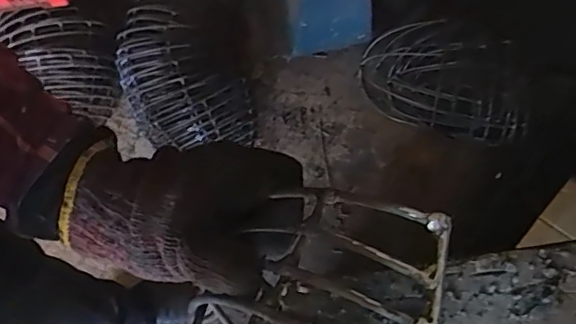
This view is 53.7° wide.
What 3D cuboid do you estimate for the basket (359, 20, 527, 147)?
[{"bbox_3d":[0.322,-0.163,1.162,0.347,0.142,0.186,22,78,6],"label":"basket"}]

